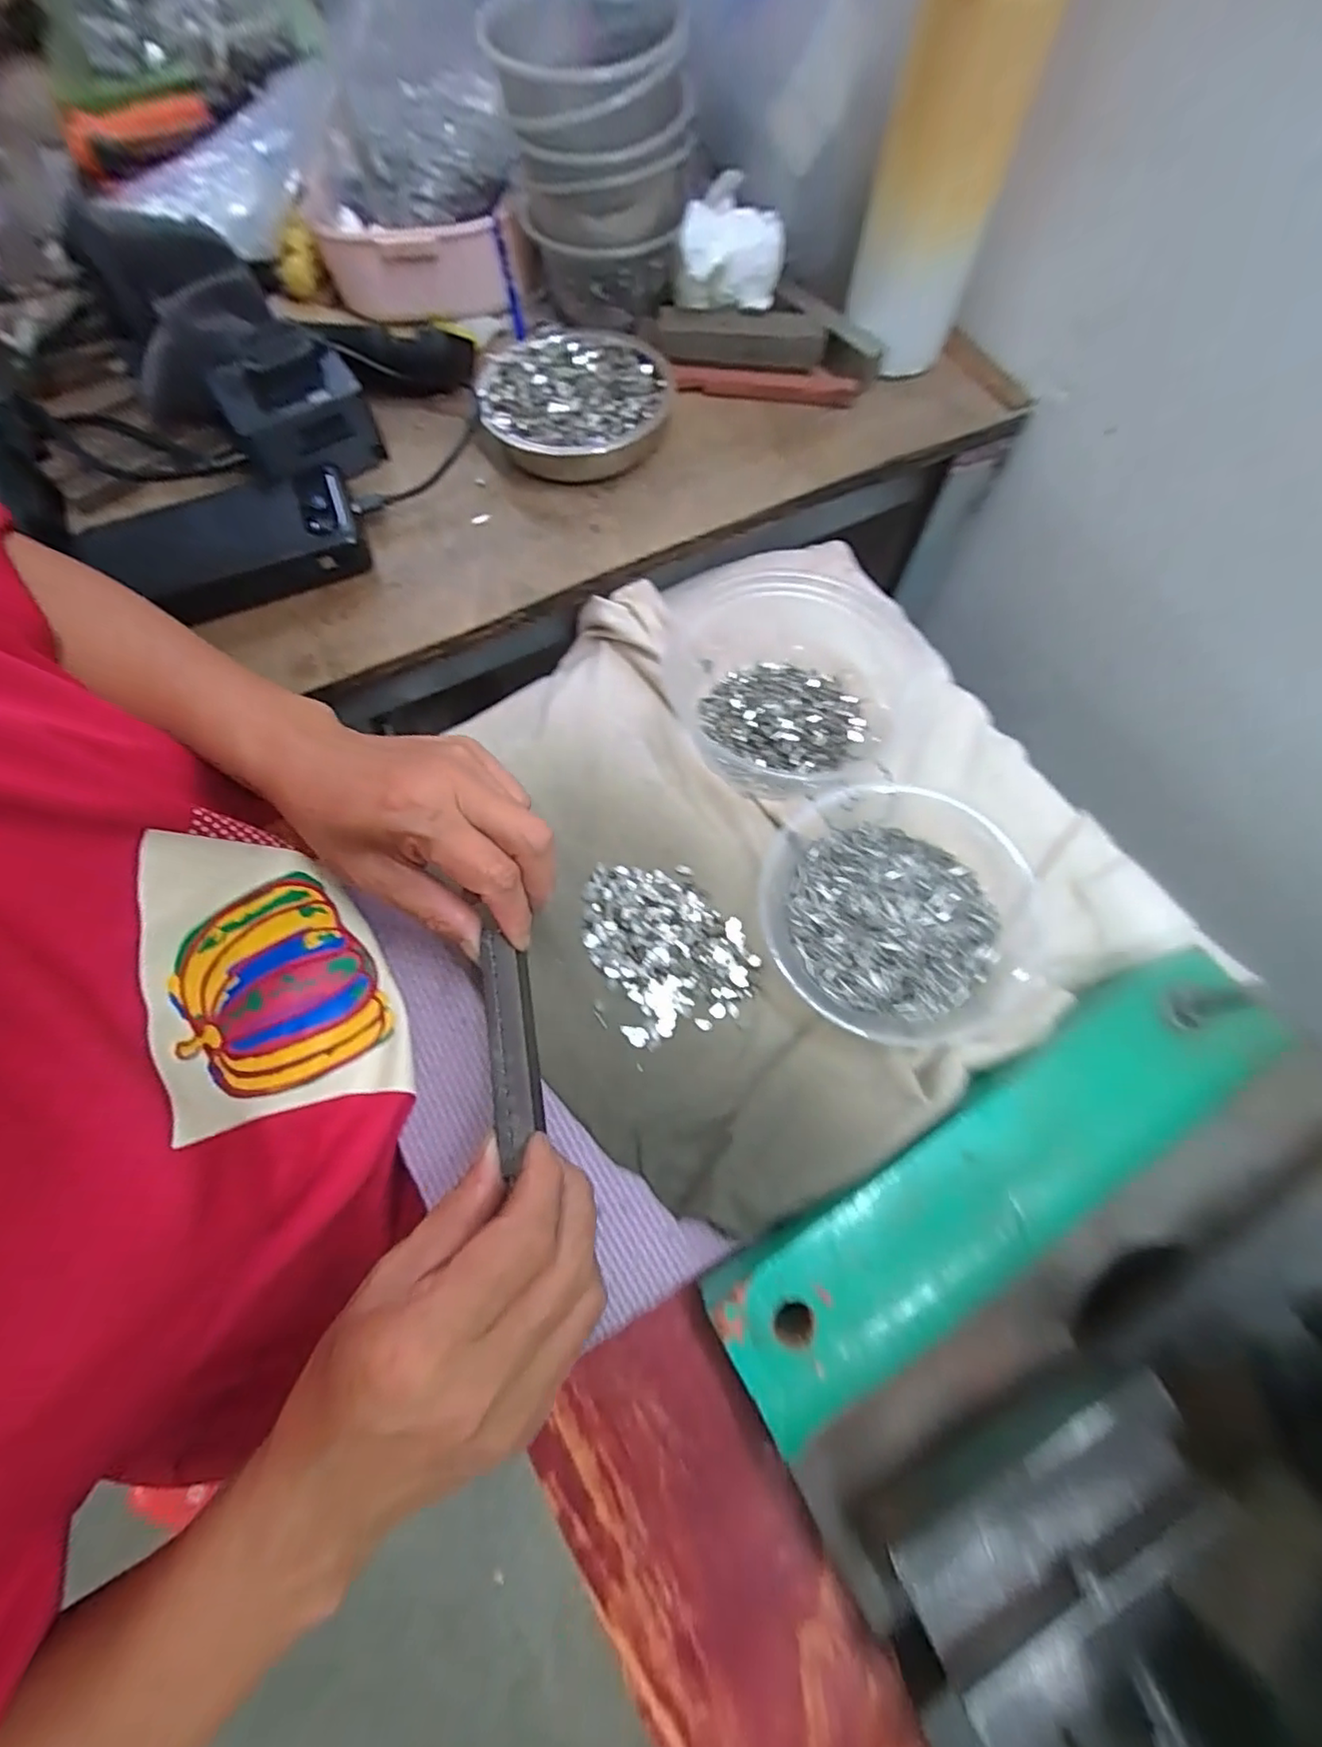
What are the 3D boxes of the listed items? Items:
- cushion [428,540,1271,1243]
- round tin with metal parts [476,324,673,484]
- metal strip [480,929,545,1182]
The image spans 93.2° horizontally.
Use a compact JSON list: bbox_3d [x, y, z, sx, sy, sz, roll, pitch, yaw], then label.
[{"bbox_3d":[0.053,-0.038,0.336,0.315,0.051,0.334,-28,72,-8],"label":"cushion"},{"bbox_3d":[-0.056,-0.304,0.404,0.119,0.029,0.126,0,69,1],"label":"round tin with metal parts"},{"bbox_3d":[-0.060,0.068,0.254,0.019,0.010,0.089,-11,69,-3],"label":"metal strip"}]

